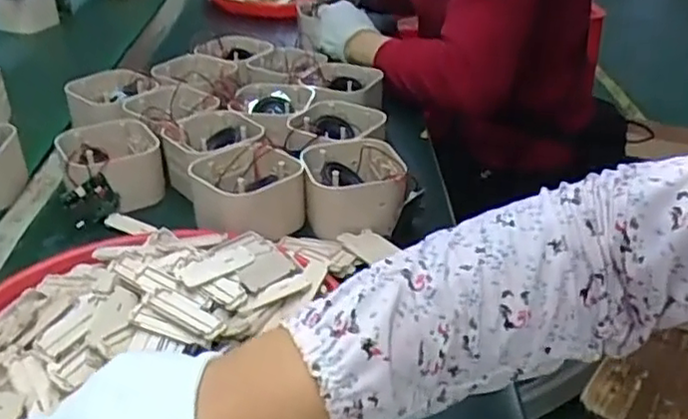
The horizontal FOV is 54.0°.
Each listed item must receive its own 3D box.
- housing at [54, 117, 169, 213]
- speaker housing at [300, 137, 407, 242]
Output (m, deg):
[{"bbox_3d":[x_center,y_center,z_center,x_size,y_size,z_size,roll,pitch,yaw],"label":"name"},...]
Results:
[{"bbox_3d":[-0.227,-0.042,0.669,0.090,0.058,0.090,-17,35,-23],"label":"housing"},{"bbox_3d":[0.009,-0.021,0.635,0.090,0.056,0.100,-4,32,-5],"label":"speaker housing"}]

